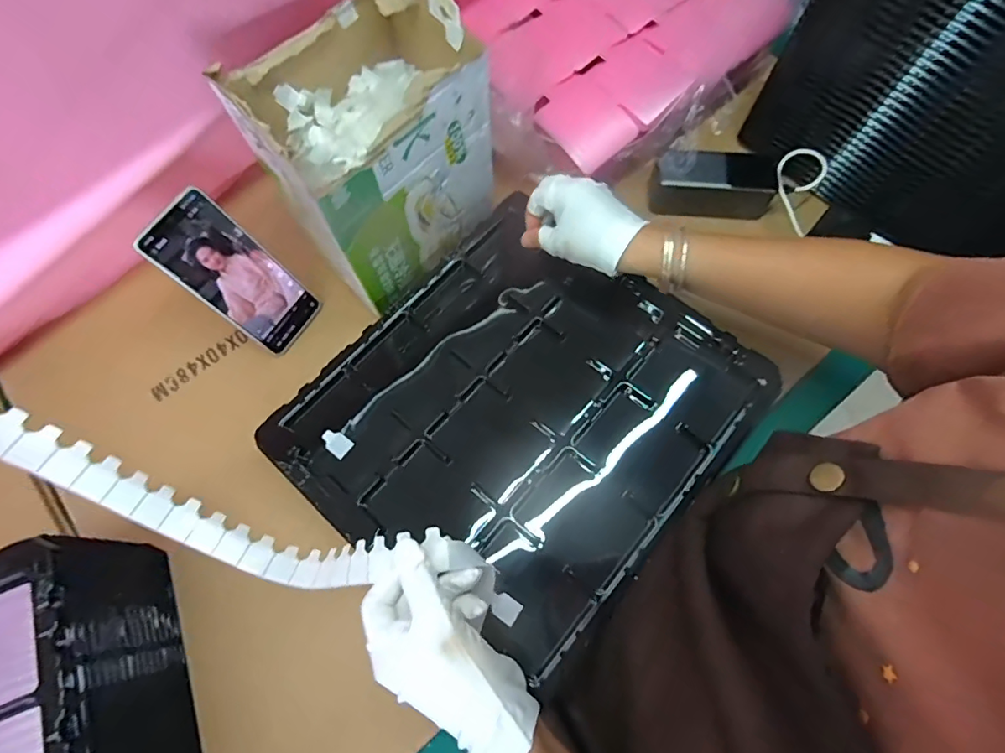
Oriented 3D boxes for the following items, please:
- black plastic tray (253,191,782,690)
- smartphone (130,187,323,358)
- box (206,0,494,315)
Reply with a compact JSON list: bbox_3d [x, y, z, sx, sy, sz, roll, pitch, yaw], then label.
[{"bbox_3d":[0.019,0.028,0.486,0.331,0.064,0.367,41,80,9],"label":"black plastic tray"},{"bbox_3d":[-0.261,-0.098,0.511,0.006,0.165,0.079,17,67,42],"label":"smartphone"},{"bbox_3d":[-0.121,-0.214,0.486,0.190,0.190,0.156,-43,74,-14],"label":"box"}]

